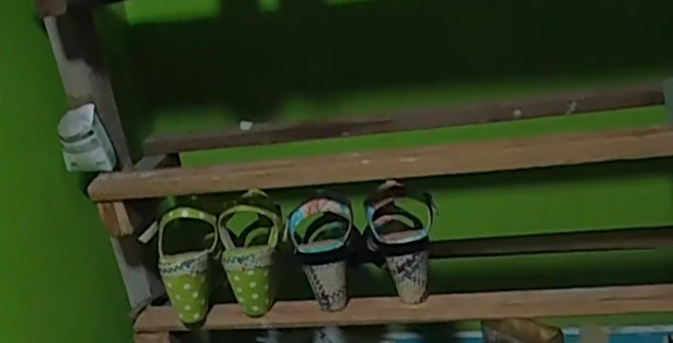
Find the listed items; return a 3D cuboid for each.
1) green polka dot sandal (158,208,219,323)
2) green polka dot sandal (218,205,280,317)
[{"bbox_3d":[-0.194,0.118,0.805,0.077,0.141,0.061,-2,-2,13],"label":"green polka dot sandal"},{"bbox_3d":[-0.103,0.110,0.804,0.077,0.127,0.071,-10,19,-6],"label":"green polka dot sandal"}]

